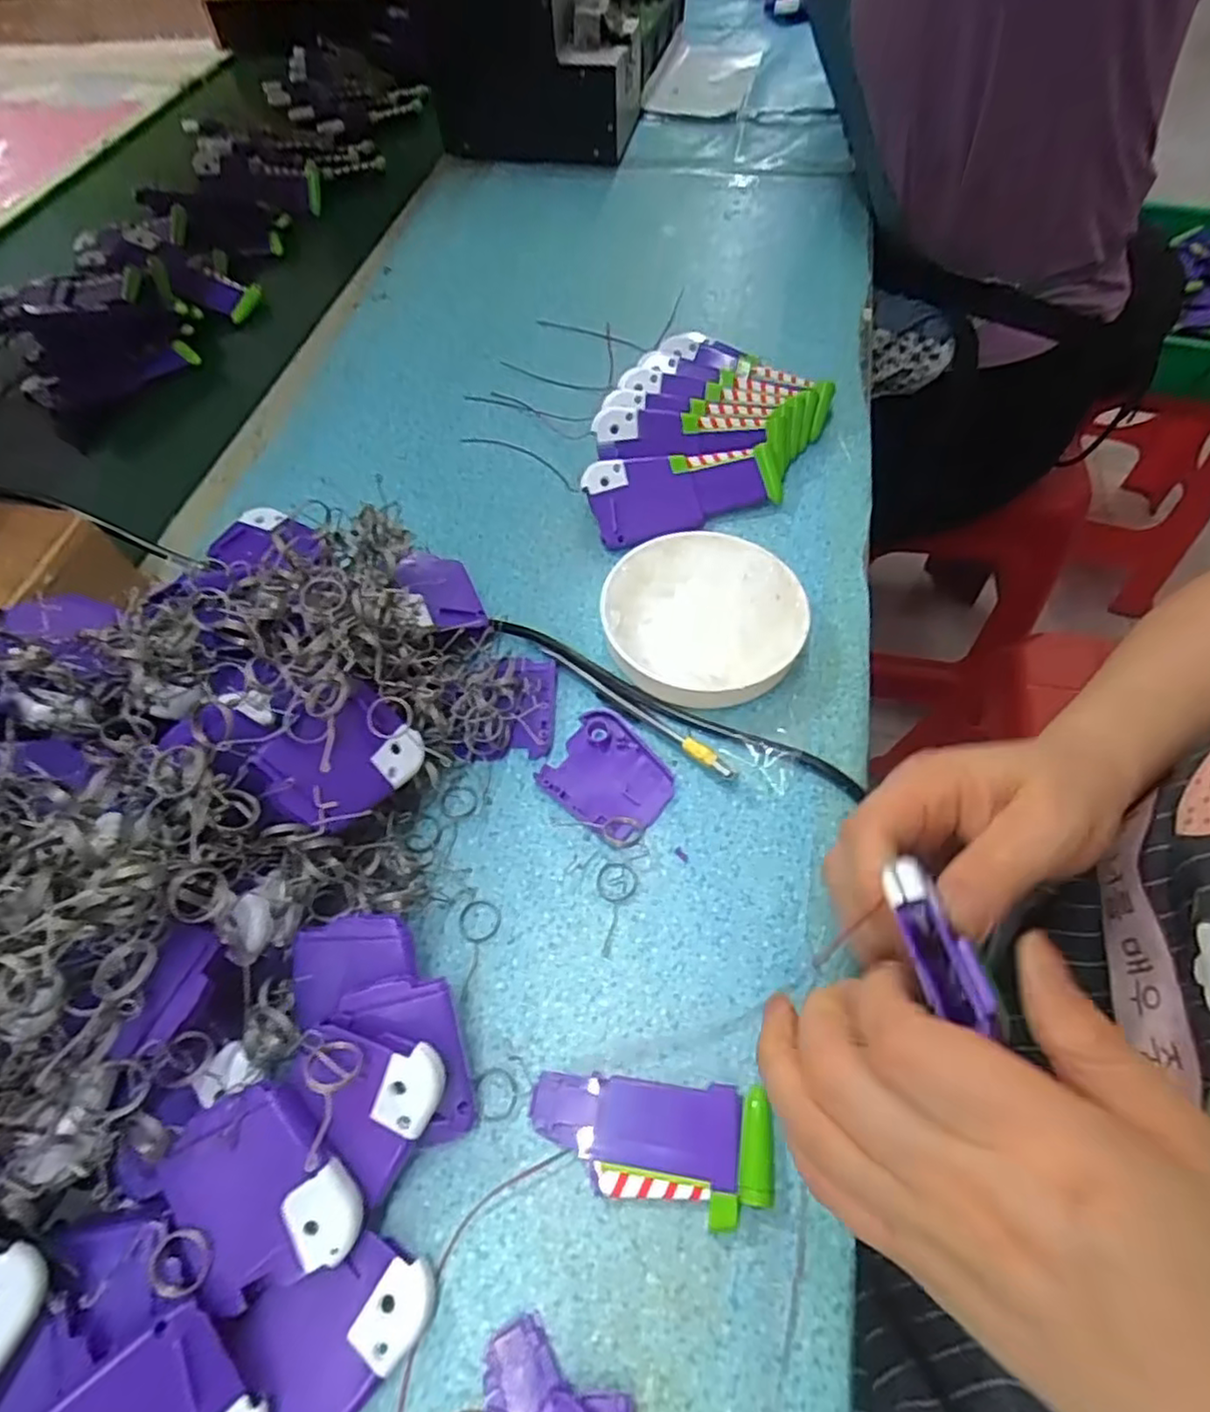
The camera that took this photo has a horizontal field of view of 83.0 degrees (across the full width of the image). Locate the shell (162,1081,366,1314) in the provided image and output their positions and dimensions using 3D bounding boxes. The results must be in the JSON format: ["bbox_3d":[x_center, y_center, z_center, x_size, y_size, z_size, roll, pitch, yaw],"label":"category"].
[{"bbox_3d":[-0.116,0.162,0.228,0.049,0.008,0.061,-31,81,-11],"label":"shell"}]

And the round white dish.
[{"bbox_3d":[0.055,-0.049,0.370,0.104,0.030,0.110,0,58,1],"label":"round white dish"}]

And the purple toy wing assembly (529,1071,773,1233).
[{"bbox_3d":[0.016,0.163,0.255,0.088,0.013,0.042,3,58,3],"label":"purple toy wing assembly"}]

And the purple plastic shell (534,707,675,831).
[{"bbox_3d":[0.002,0.034,0.337,0.060,0.007,0.051,35,65,21],"label":"purple plastic shell"}]

